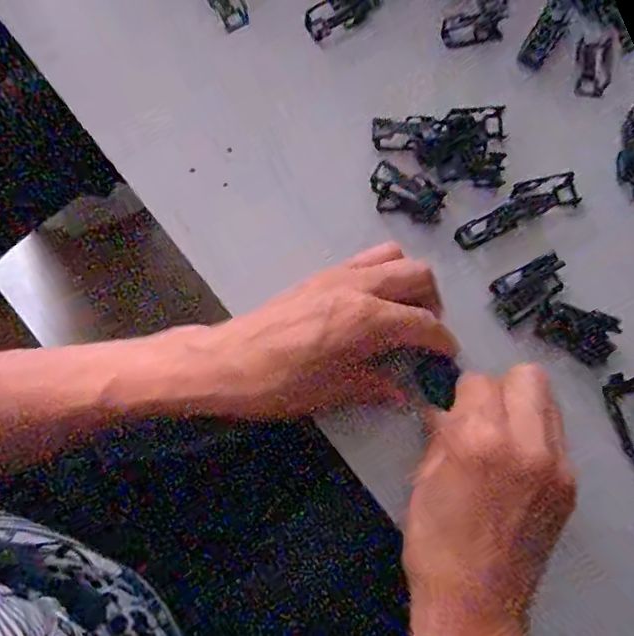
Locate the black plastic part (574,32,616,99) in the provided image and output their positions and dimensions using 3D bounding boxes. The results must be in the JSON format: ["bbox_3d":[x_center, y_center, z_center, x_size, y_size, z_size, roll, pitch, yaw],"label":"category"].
[{"bbox_3d":[0.180,-0.164,0.368,0.023,0.004,0.045,9,79,1],"label":"black plastic part"}]

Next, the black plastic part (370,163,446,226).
[{"bbox_3d":[0.056,-0.077,0.351,0.046,0.009,0.027,22,79,3],"label":"black plastic part"}]

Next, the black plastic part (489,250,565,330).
[{"bbox_3d":[0.124,-0.017,0.330,0.044,0.011,0.027,-29,81,-6],"label":"black plastic part"}]

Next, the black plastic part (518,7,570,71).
[{"bbox_3d":[0.149,-0.183,0.373,0.018,0.005,0.040,30,80,5],"label":"black plastic part"}]

